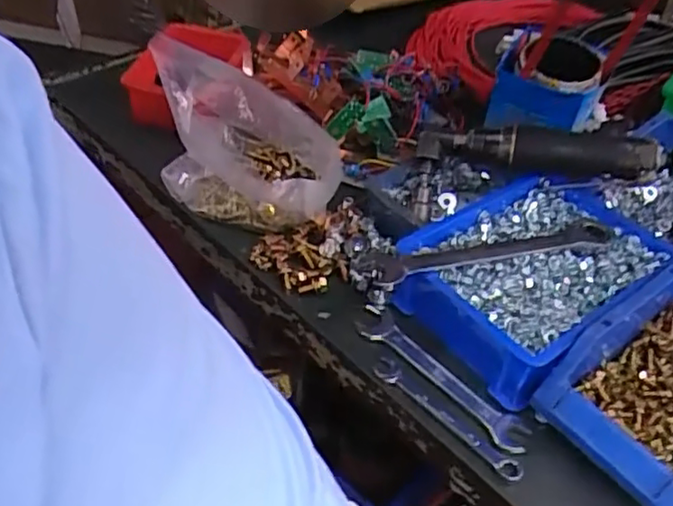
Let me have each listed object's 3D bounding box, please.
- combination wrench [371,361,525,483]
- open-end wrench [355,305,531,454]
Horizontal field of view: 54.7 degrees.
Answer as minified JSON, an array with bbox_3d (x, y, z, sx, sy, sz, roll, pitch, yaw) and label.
[{"bbox_3d":[0.079,0.118,0.470,0.126,0.005,0.016,36,51,28],"label":"combination wrench"},{"bbox_3d":[0.078,0.092,0.499,0.027,0.007,0.158,-32,55,-33],"label":"open-end wrench"}]

